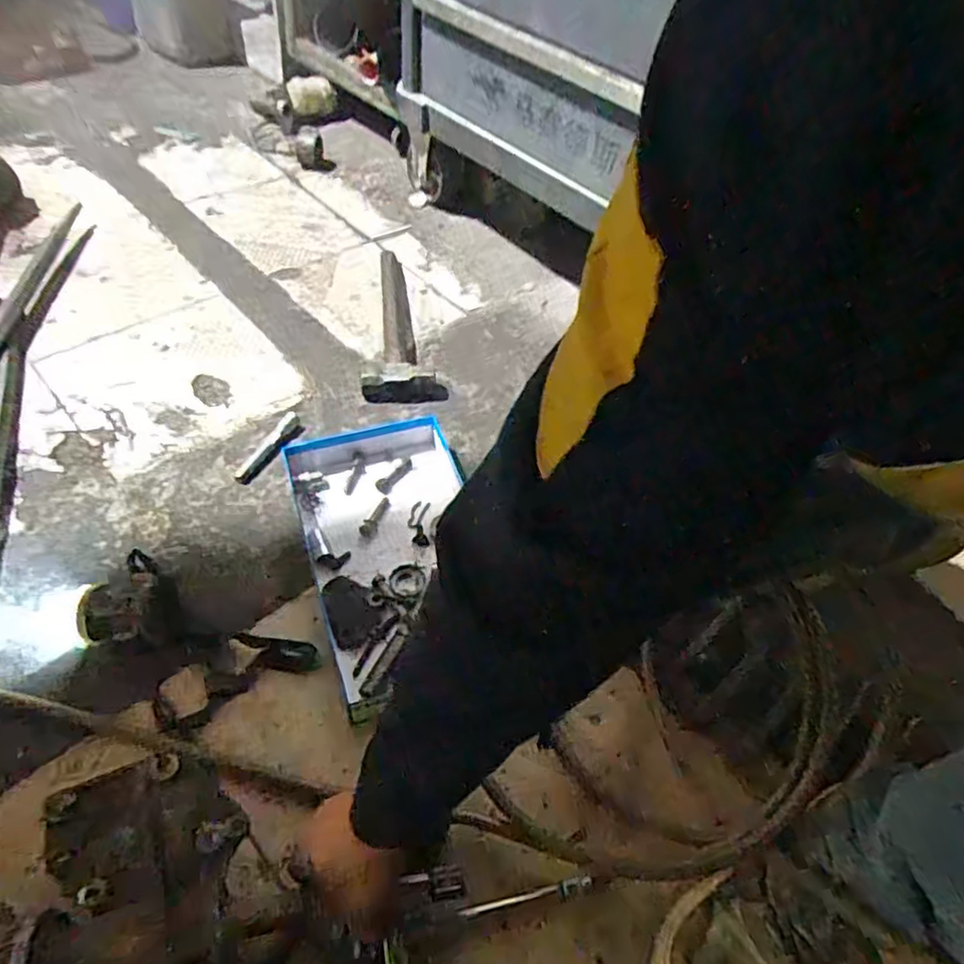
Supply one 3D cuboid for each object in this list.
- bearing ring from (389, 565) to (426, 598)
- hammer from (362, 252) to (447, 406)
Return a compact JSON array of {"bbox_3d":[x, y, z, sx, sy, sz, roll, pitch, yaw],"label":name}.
[{"bbox_3d":[-0.087,0.115,0.753,0.041,0.005,0.045,-2,49,-7],"label":"bearing ring"},{"bbox_3d":[-0.140,-0.284,1.085,0.124,0.041,0.445,-3,49,-8],"label":"hammer"}]

